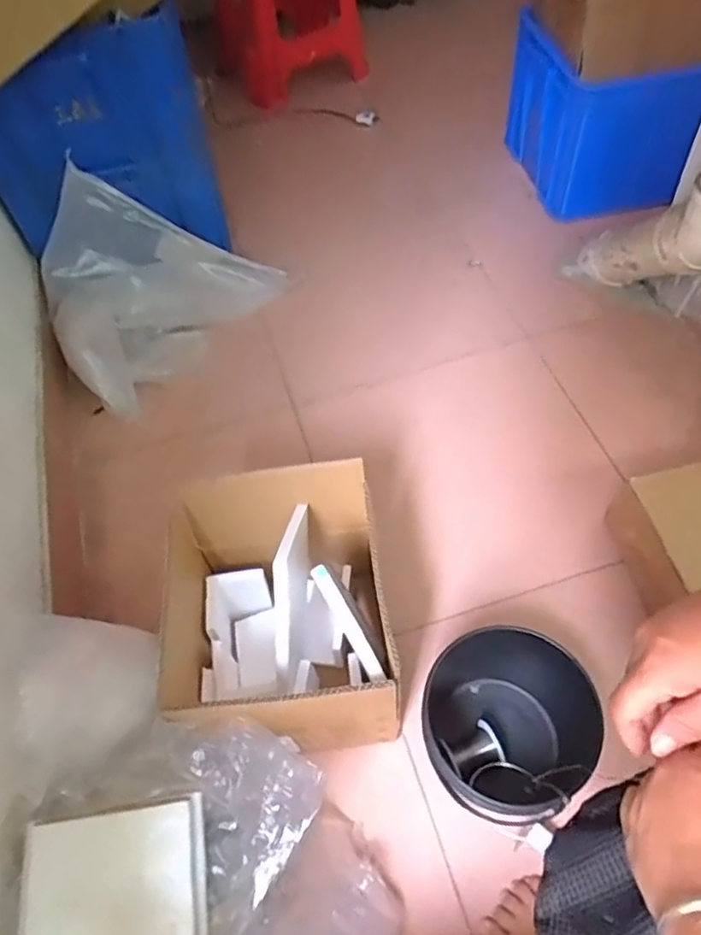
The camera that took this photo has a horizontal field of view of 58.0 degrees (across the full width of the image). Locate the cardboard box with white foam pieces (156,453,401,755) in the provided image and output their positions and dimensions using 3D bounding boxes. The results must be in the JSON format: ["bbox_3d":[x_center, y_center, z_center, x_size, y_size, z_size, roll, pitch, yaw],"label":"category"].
[{"bbox_3d":[-0.089,0.205,0.850,0.266,0.283,0.289,-8,56,0],"label":"cardboard box with white foam pieces"}]

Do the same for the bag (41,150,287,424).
[{"bbox_3d":[-0.384,-0.387,1.240,0.457,0.262,0.314,-36,61,-18],"label":"bag"}]

